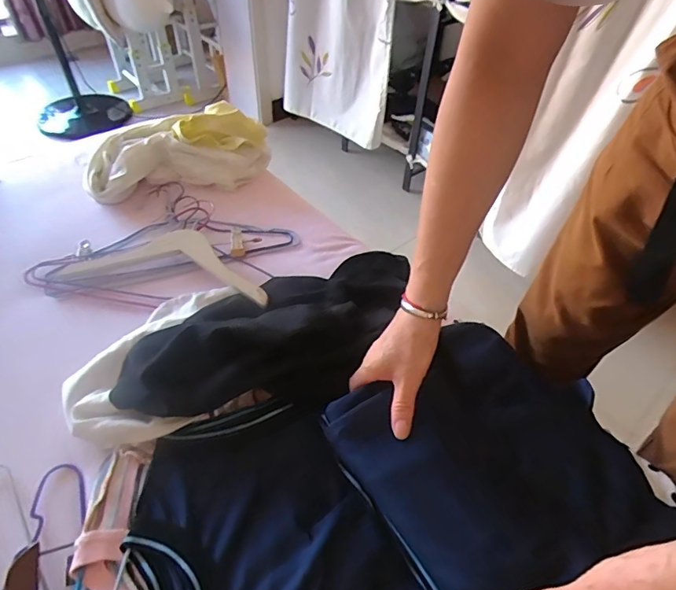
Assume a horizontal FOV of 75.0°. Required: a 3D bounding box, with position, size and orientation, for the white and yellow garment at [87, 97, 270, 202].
[{"bbox_3d":[-0.287,-0.264,0.810,0.327,0.099,0.143,-13,50,-16],"label":"white and yellow garment"}]

